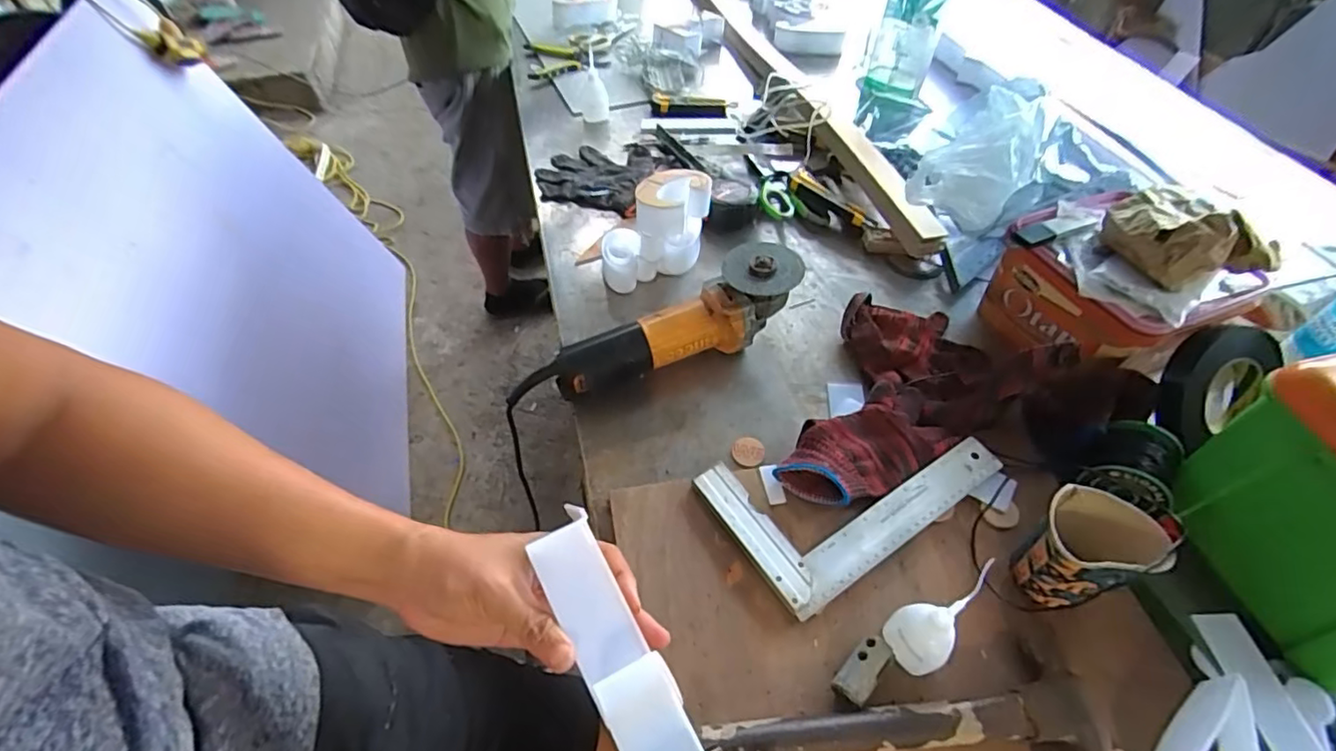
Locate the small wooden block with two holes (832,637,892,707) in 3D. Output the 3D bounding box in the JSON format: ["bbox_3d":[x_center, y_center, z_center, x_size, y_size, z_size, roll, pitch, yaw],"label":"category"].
[{"bbox_3d":[0.145,0.223,0.446,0.024,0.023,0.050,35,60,26],"label":"small wooden block with two holes"}]

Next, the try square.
[{"bbox_3d":[0.170,0.094,0.549,0.251,0.014,0.147,-28,56,-20],"label":"try square"}]

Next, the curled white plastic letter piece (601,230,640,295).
[{"bbox_3d":[-0.059,-0.146,0.748,0.047,0.040,0.073,-4,51,-3],"label":"curled white plastic letter piece"}]

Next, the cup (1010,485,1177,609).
[{"bbox_3d":[0.324,0.141,0.470,0.081,0.091,0.071,-18,53,-13],"label":"cup"}]

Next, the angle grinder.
[{"bbox_3d":[0.011,-0.057,0.651,0.286,0.098,0.081,-18,53,-13],"label":"angle grinder"}]

